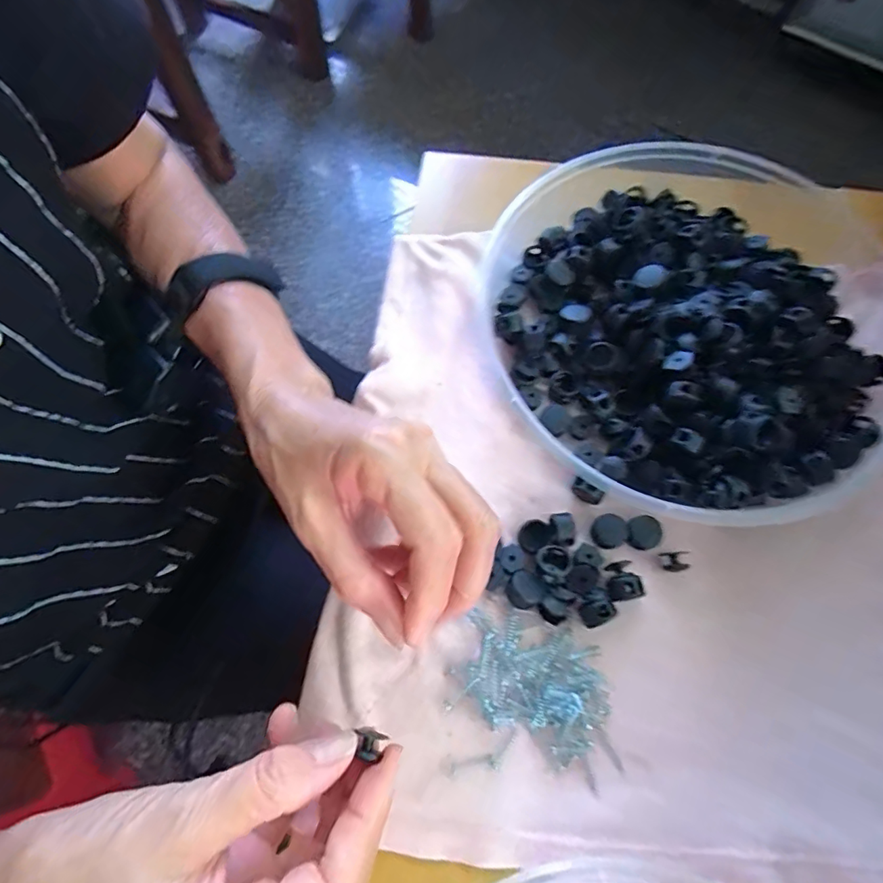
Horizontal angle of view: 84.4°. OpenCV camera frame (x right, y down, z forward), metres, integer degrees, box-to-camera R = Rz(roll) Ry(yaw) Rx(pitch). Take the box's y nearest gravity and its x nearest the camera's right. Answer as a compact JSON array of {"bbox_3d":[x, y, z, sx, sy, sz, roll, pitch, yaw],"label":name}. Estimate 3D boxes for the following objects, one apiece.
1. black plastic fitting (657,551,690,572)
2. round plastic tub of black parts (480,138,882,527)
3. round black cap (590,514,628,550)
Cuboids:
[{"bbox_3d":[0.118,0.060,0.244,0.012,0.004,0.009,-6,69,0],"label":"black plastic fitting"},{"bbox_3d":[0.149,-0.077,0.277,0.244,0.039,0.229,0,70,0],"label":"round plastic tub of black parts"},{"bbox_3d":[0.087,0.047,0.252,0.017,0.006,0.017,0,70,0],"label":"round black cap"}]

